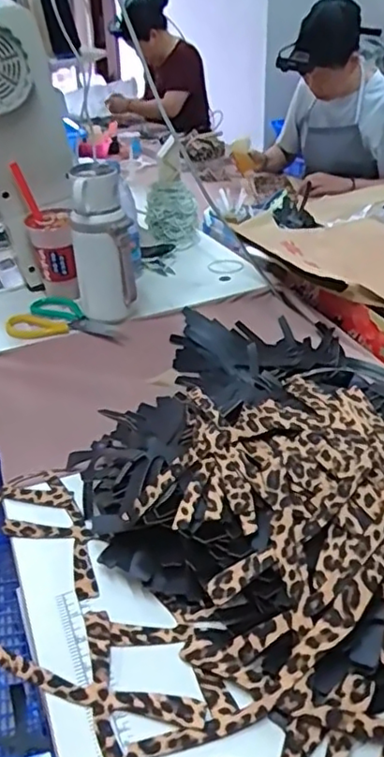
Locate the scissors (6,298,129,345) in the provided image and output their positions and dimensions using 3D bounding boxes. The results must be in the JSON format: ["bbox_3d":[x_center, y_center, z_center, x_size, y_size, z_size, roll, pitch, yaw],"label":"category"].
[{"bbox_3d":[-0.184,-0.090,0.949,0.185,0.027,0.122,2,32,6],"label":"scissors"}]

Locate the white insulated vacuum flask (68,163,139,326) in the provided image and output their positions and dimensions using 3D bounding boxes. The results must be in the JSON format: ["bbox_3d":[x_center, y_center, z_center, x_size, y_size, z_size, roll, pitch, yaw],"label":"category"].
[{"bbox_3d":[-0.130,-0.192,0.902,0.081,0.236,0.081,-10,32,-14],"label":"white insulated vacuum flask"}]

